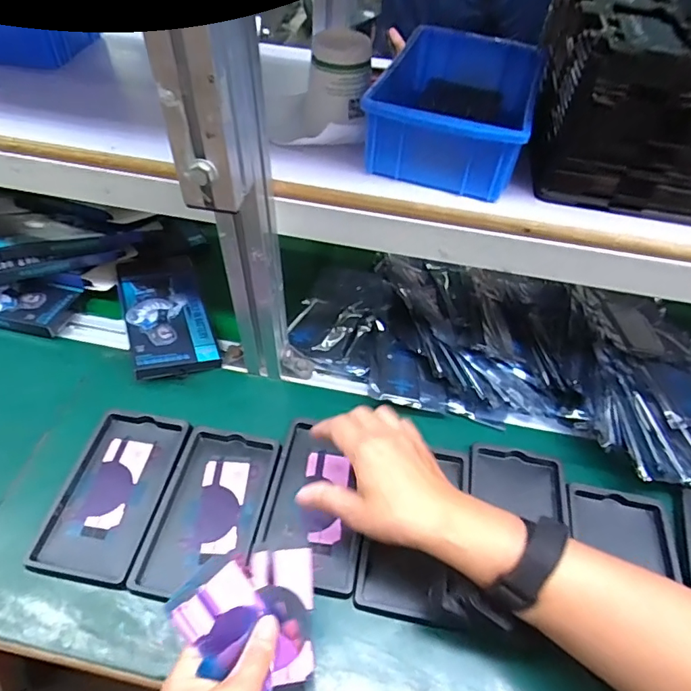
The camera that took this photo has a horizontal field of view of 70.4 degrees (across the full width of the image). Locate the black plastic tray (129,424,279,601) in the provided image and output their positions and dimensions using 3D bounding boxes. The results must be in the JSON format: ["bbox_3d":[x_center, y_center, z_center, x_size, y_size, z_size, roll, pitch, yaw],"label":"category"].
[{"bbox_3d":[-0.124,0.154,0.460,0.094,0.011,0.154,10,49,4],"label":"black plastic tray"}]

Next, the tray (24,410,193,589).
[{"bbox_3d":[-0.219,0.136,0.461,0.100,0.016,0.154,9,49,3],"label":"tray"}]

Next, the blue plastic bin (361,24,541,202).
[{"bbox_3d":[0.106,-0.217,0.452,0.136,0.064,0.188,17,50,10],"label":"blue plastic bin"}]

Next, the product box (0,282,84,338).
[{"bbox_3d":[-0.430,-0.057,0.605,0.187,0.020,0.077,10,49,4],"label":"product box"}]

